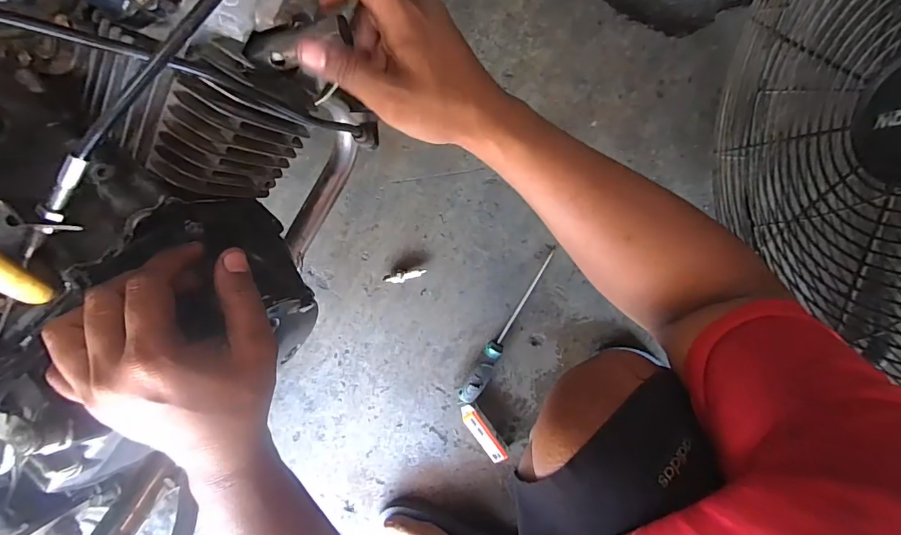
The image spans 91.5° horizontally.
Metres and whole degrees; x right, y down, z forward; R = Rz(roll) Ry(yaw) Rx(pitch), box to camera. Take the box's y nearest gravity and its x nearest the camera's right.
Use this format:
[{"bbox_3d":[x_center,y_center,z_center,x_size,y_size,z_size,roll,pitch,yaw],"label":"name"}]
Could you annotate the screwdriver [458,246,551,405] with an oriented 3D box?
[{"bbox_3d":[0.076,0.082,0.589,0.025,0.027,0.229,30,99,3],"label":"screwdriver"}]

